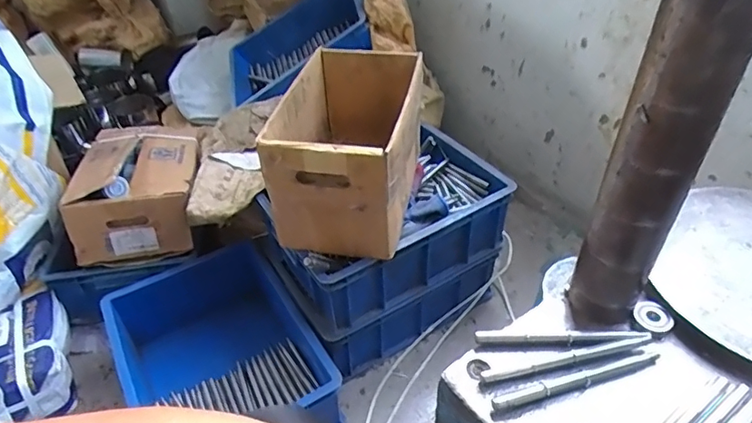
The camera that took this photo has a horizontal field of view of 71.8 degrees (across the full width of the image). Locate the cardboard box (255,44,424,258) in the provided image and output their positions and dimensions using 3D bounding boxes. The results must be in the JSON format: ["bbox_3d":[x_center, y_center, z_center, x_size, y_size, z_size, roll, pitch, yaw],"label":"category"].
[{"bbox_3d":[-0.035,-0.113,0.868,0.197,0.193,0.319,7,42,10],"label":"cardboard box"}]

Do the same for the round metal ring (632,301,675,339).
[{"bbox_3d":[0.265,0.102,0.498,0.033,0.006,0.034,-1,41,1],"label":"round metal ring"}]

